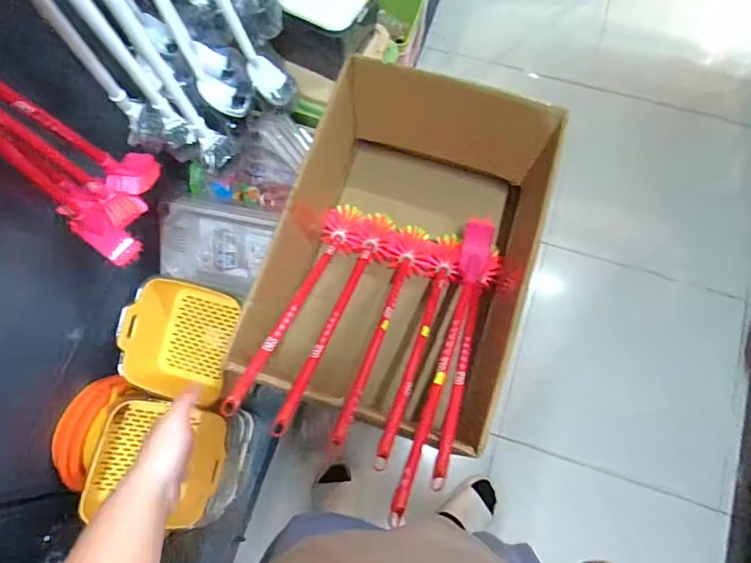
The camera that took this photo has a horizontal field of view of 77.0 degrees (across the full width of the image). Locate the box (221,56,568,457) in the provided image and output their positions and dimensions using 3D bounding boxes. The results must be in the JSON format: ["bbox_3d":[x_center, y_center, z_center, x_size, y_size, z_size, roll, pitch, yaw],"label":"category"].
[{"bbox_3d":[0.056,-0.030,0.917,0.403,0.388,0.572,17,76,7],"label":"box"}]

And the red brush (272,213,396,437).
[{"bbox_3d":[-0.058,0.039,0.810,0.071,0.053,0.503,16,42,7],"label":"red brush"}]

